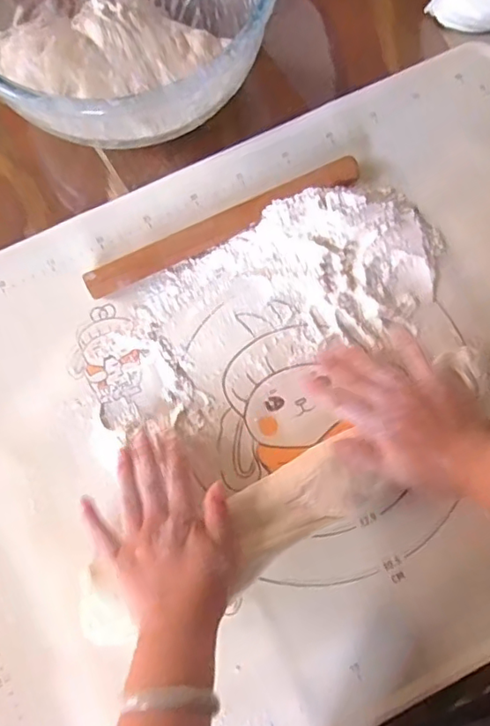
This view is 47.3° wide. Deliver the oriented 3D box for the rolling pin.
[{"bbox_3d":[-0.019,-0.124,0.515,0.264,0.028,0.024,-25,77,-5],"label":"rolling pin"}]

